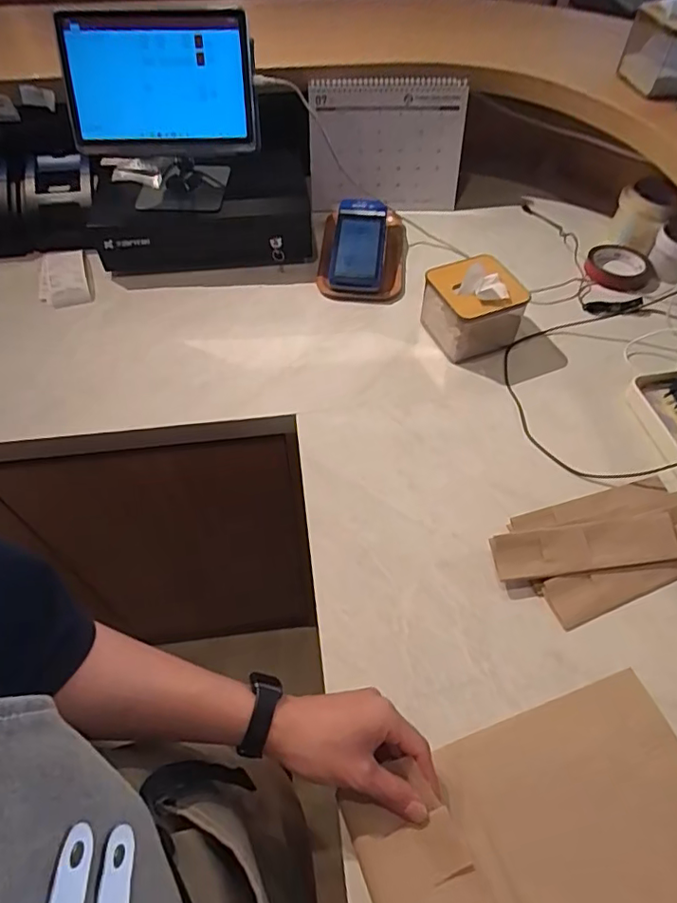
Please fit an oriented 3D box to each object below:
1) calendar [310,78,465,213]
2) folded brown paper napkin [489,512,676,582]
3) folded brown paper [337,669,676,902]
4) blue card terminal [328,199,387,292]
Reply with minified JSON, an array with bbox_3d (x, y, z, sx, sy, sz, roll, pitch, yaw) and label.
[{"bbox_3d":[0.082,-0.519,0.915,0.259,0.189,0.066,-2,55,-2],"label":"calendar"},{"bbox_3d":[0.267,0.102,0.571,0.206,0.013,0.050,-6,73,-9],"label":"folded brown paper napkin"},{"bbox_3d":[0.176,0.324,0.426,0.300,0.042,0.198,-15,57,-11],"label":"folded brown paper"},{"bbox_3d":[0.033,-0.333,0.868,0.083,0.057,0.177,5,55,3],"label":"blue card terminal"}]

